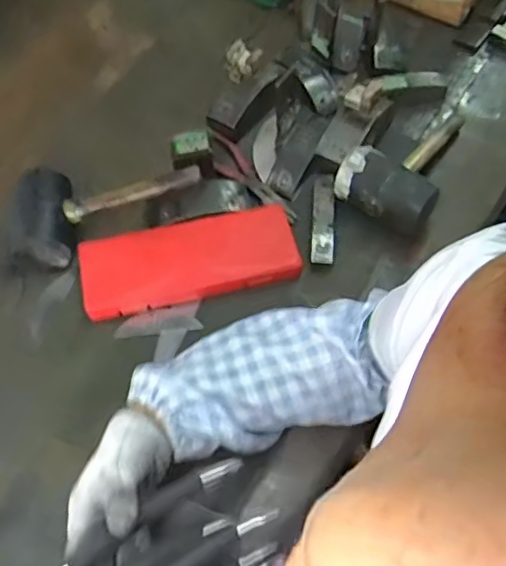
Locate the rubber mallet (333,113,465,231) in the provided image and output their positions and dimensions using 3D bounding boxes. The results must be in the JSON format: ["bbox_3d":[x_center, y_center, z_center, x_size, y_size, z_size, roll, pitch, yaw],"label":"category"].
[{"bbox_3d":[0.217,-0.156,0.792,0.115,0.081,0.259,35,49,20],"label":"rubber mallet"}]

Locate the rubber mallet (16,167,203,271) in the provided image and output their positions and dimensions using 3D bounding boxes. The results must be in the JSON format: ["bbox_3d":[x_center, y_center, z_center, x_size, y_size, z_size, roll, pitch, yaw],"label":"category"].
[{"bbox_3d":[-0.170,-0.098,0.700,0.226,0.072,0.102,-15,58,6],"label":"rubber mallet"}]

